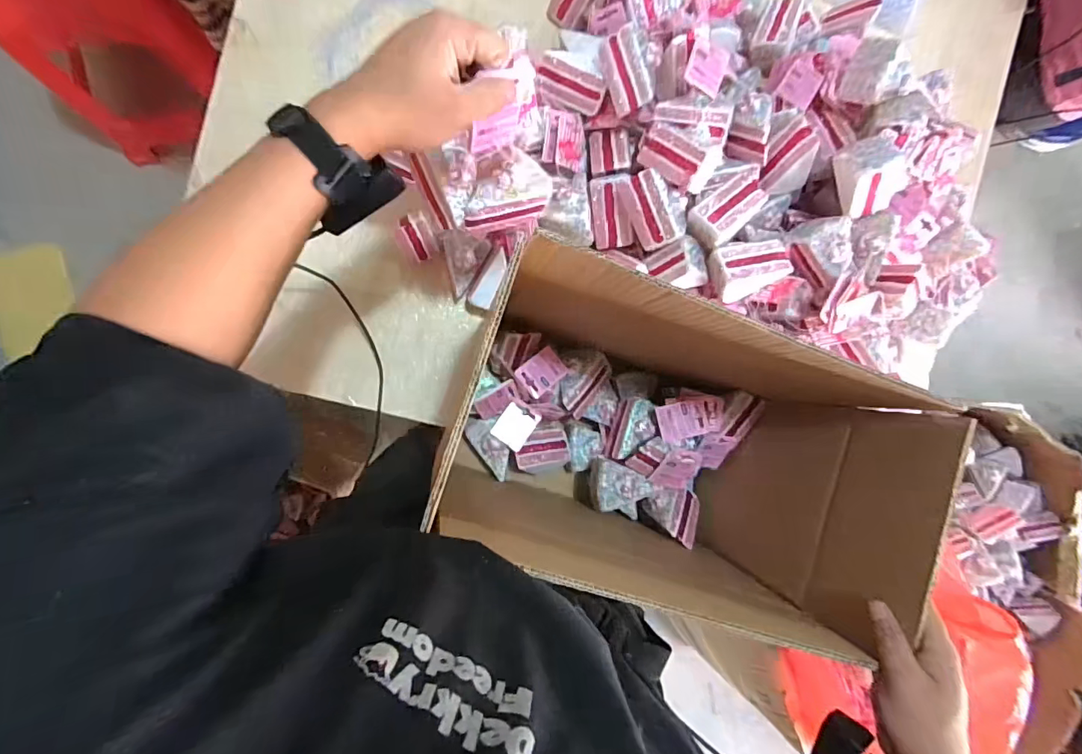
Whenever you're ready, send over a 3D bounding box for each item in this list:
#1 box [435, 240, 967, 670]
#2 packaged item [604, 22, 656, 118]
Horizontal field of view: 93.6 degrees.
[{"bbox_3d":[0.113,0.064,0.568,0.412,0.392,0.254,21,89,-9],"label":"box"},{"bbox_3d":[0.107,-0.374,0.626,0.039,0.046,0.087,-21,95,-8],"label":"packaged item"}]

